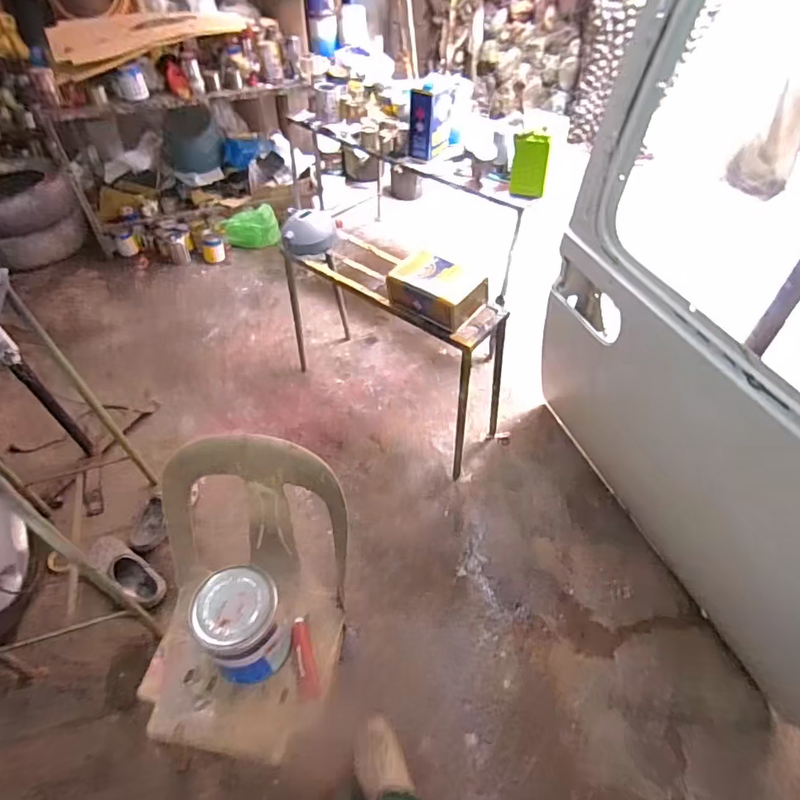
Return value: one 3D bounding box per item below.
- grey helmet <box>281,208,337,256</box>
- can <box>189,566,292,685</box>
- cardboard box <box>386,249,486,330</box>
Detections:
[{"bbox_3d":[-0.304,-0.561,1.713,0.180,0.109,0.140,-2,49,0],"label":"grey helmet"},{"bbox_3d":[-0.312,0.452,1.024,0.161,0.213,0.159,-20,51,-15],"label":"can"},{"bbox_3d":[0.101,-0.327,1.483,0.255,0.110,0.172,29,55,24],"label":"cardboard box"}]

